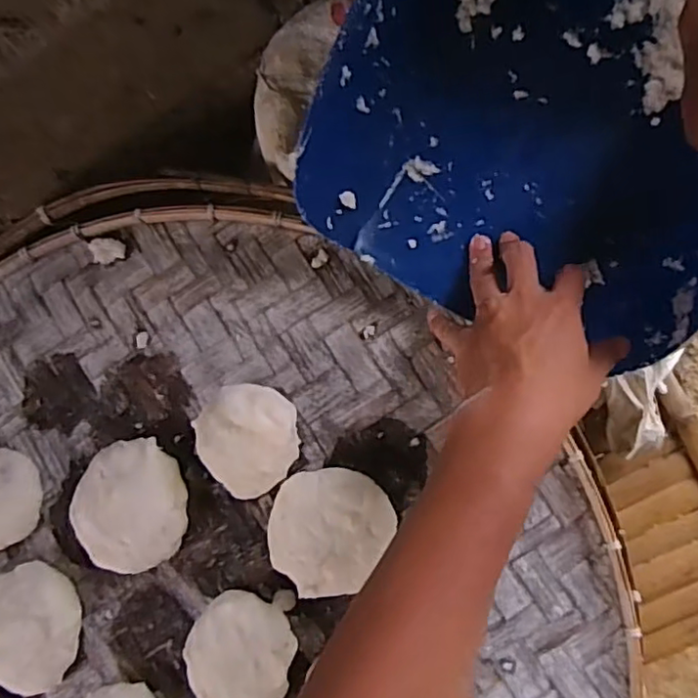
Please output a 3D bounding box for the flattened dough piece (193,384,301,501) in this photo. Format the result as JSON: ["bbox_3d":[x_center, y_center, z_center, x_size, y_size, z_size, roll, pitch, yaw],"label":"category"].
[{"bbox_3d":[-0.082,0.072,0.503,0.085,0.050,0.085,0,91,8],"label":"flattened dough piece"}]

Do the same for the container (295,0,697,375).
[{"bbox_3d":[0.150,-0.176,0.411,0.289,0.141,0.323,31,95,6],"label":"container"}]

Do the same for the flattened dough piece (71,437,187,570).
[{"bbox_3d":[-0.187,0.134,0.511,0.100,0.035,0.104,-32,87,8],"label":"flattened dough piece"}]

